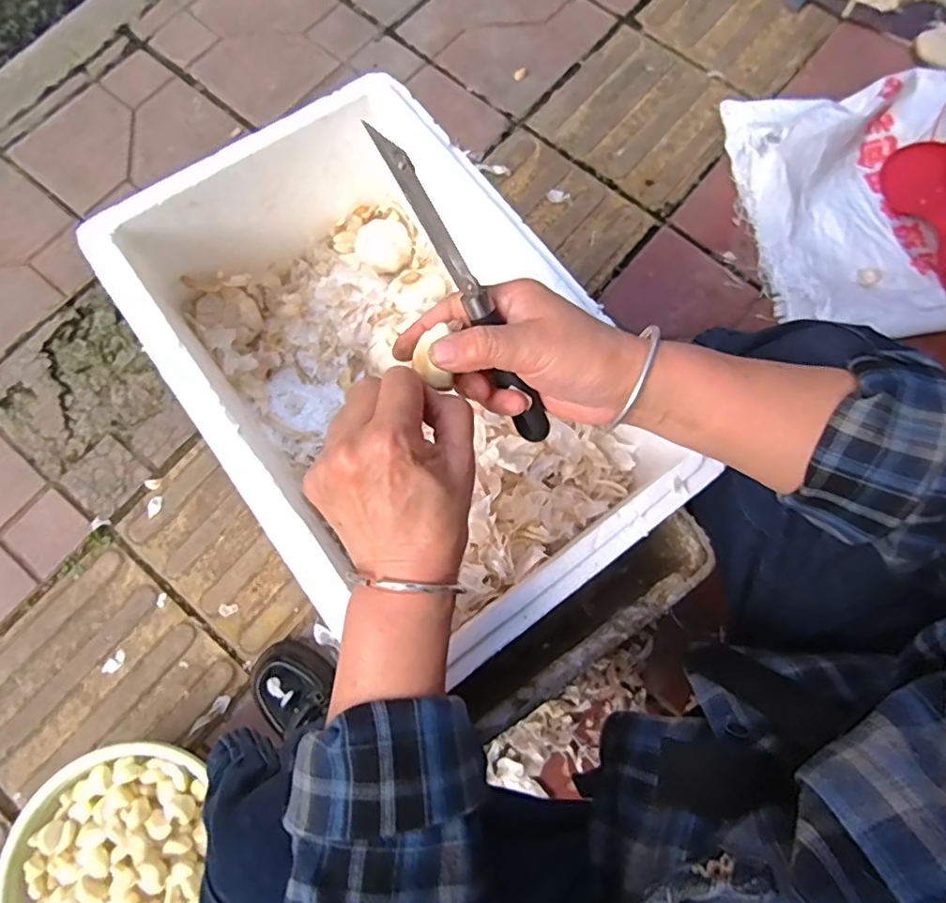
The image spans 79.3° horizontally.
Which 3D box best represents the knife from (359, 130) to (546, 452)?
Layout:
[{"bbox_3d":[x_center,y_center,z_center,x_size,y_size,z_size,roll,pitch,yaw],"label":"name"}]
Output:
[{"bbox_3d":[0.000,-0.078,0.300,0.016,0.014,0.182,-35,118,-8],"label":"knife"}]

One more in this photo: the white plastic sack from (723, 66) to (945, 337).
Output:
[{"bbox_3d":[0.848,-0.440,0.908,0.800,0.102,0.452,-8,77,-5],"label":"white plastic sack"}]

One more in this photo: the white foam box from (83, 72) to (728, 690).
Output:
[{"bbox_3d":[-0.057,-0.061,0.476,0.282,0.155,0.427,-35,81,-10],"label":"white foam box"}]

